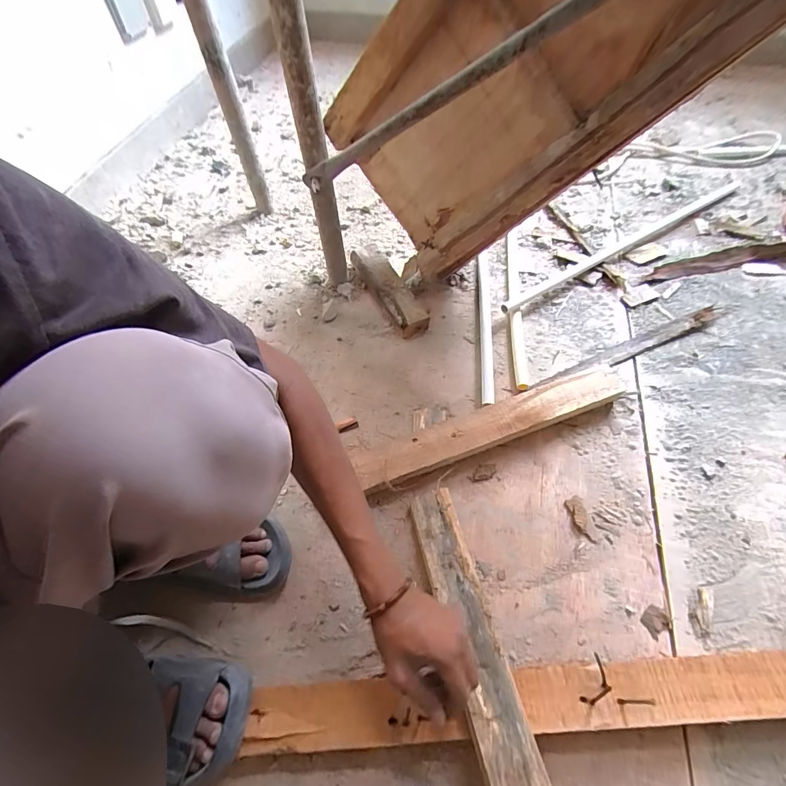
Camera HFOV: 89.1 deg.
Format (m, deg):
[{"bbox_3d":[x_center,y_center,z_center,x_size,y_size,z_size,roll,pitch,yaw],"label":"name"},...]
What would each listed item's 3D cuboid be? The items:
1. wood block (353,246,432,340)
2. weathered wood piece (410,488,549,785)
[{"bbox_3d":[-0.006,-0.208,0.808,0.062,0.045,0.231,-25,60,-14],"label":"wood block"},{"bbox_3d":[0.086,0.265,0.456,0.058,0.016,0.328,-12,49,-6],"label":"weathered wood piece"}]

